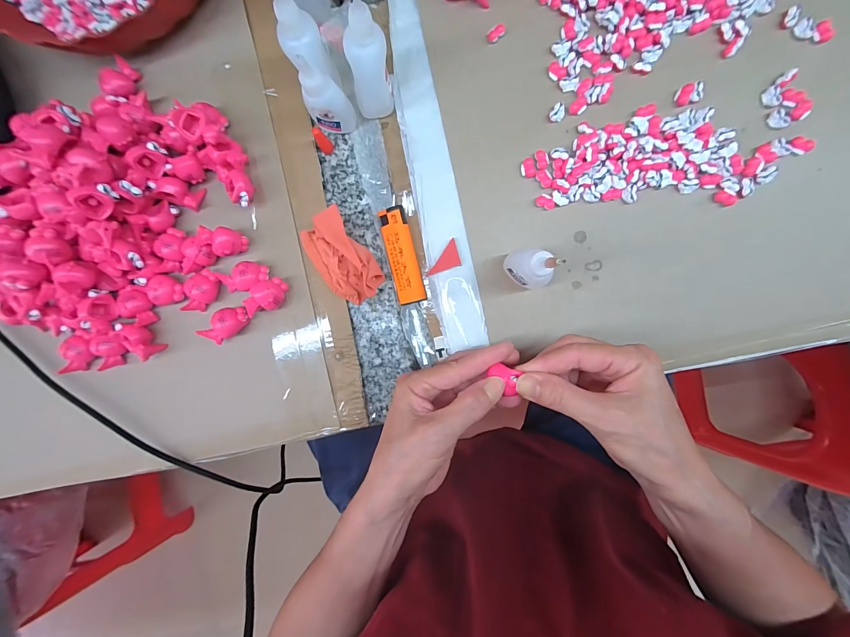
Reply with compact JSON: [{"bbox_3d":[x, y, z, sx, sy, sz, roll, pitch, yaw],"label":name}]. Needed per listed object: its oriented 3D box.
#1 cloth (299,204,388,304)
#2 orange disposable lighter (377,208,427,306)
[{"bbox_3d":[-0.070,-0.048,0.293,0.045,0.019,0.074,-34,92,5],"label":"cloth"},{"bbox_3d":[-0.019,-0.052,0.298,0.023,0.008,0.080,-13,93,4],"label":"orange disposable lighter"}]

